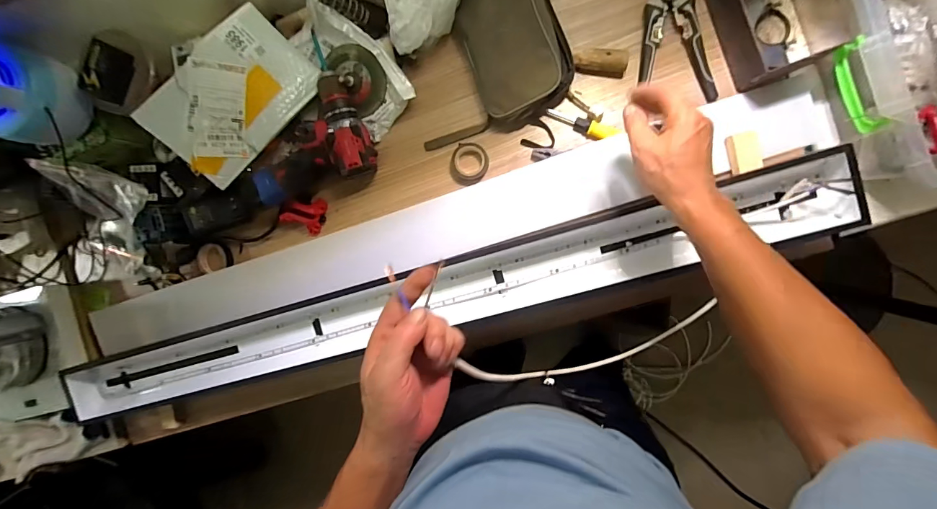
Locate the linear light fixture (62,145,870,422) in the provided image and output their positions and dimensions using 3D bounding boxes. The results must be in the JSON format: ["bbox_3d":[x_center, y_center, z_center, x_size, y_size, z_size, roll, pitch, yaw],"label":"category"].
[{"bbox_3d":[-0.088,0.085,0.608,1.189,0.061,0.111,-16,91,10],"label":"linear light fixture"}]

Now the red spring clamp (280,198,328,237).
[{"bbox_3d":[-0.267,-0.060,0.643,0.069,0.031,0.057,4,94,9],"label":"red spring clamp"}]

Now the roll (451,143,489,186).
[{"bbox_3d":[0.002,-0.137,0.610,0.054,0.016,0.061,2,94,9],"label":"roll"}]

